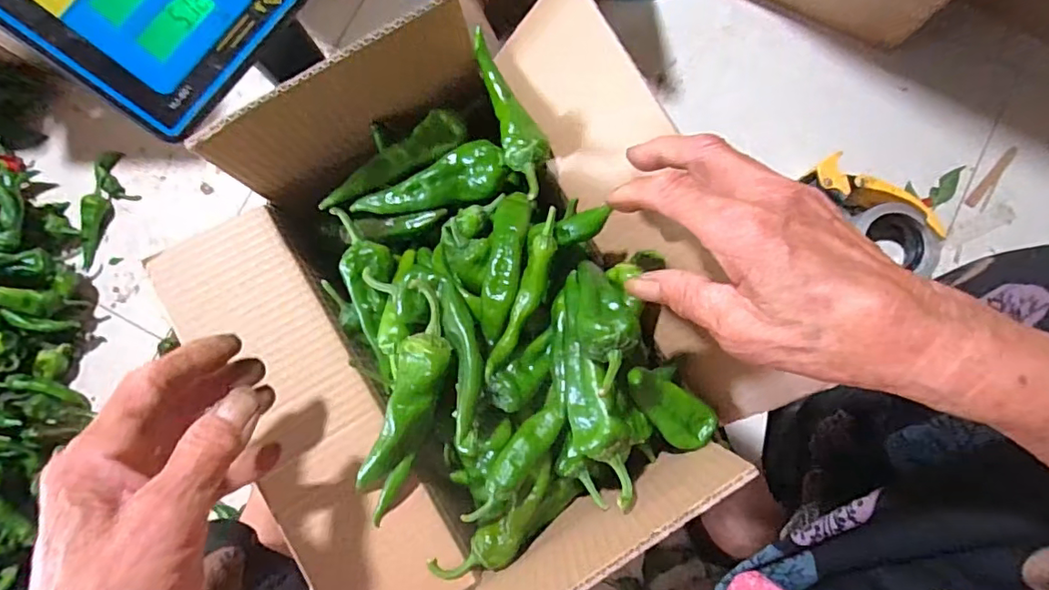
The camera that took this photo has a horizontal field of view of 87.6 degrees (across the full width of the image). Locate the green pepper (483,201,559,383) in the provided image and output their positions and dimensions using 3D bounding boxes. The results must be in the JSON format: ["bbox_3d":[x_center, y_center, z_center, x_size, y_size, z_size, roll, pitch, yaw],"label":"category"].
[{"bbox_3d":[0.002,0.001,0.326,0.015,0.013,0.105,21,84,2],"label":"green pepper"}]

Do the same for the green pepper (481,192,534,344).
[{"bbox_3d":[-0.012,-0.020,0.341,0.022,0.024,0.095,8,84,1],"label":"green pepper"}]

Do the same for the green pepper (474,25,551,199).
[{"bbox_3d":[-0.005,-0.117,0.354,0.029,0.024,0.114,-15,84,-1],"label":"green pepper"}]

